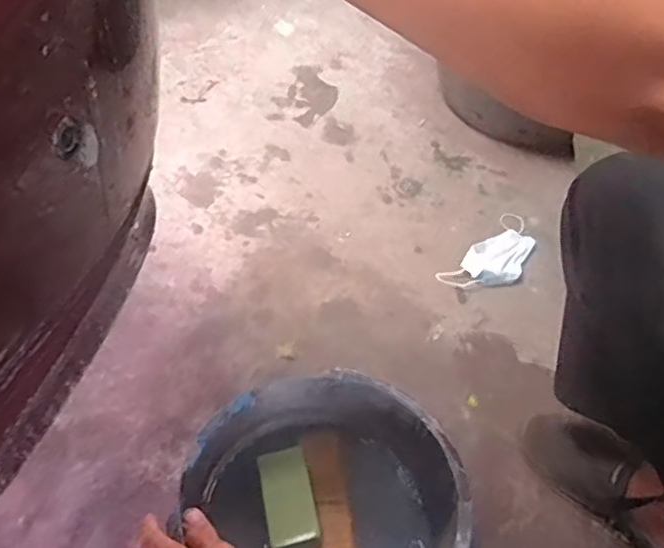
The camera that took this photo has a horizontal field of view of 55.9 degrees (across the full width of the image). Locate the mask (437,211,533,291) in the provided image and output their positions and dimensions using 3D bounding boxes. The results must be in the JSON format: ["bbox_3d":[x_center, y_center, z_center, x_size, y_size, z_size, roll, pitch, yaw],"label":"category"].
[{"bbox_3d":[0.297,-0.035,1.106,0.102,0.023,0.221,37,56,25],"label":"mask"}]

